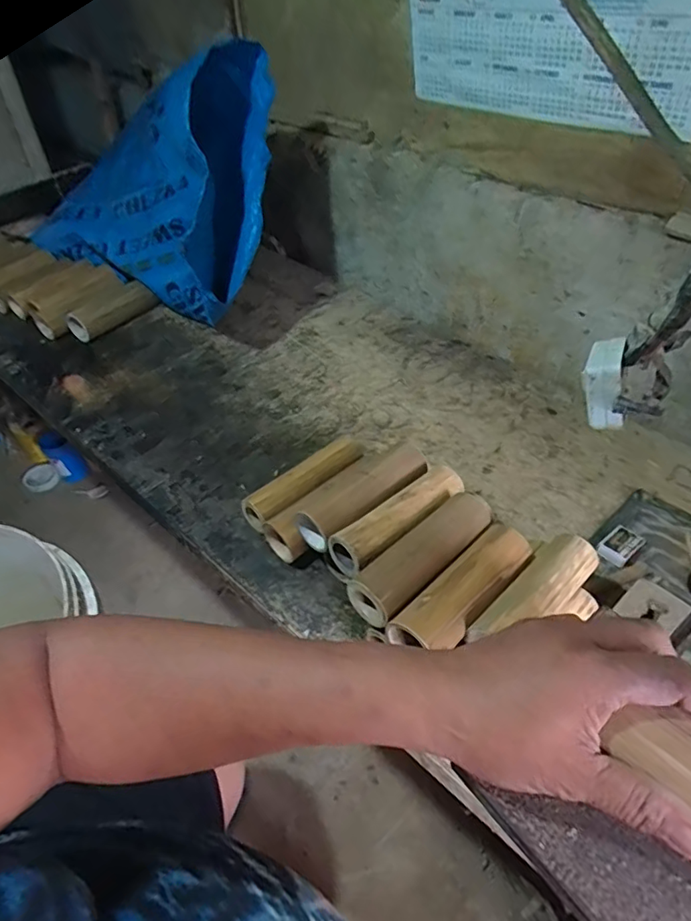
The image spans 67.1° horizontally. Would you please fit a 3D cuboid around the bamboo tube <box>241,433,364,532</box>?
[{"bbox_3d":[-0.050,0.031,0.715,0.196,0.055,0.055,-32,54,-29],"label":"bamboo tube"}]

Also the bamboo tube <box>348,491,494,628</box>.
[{"bbox_3d":[0.087,0.097,0.564,0.196,0.047,0.056,-35,55,-30],"label":"bamboo tube"}]

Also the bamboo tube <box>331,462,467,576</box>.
[{"bbox_3d":[0.065,0.067,0.609,0.182,0.049,0.055,-30,53,-27],"label":"bamboo tube"}]

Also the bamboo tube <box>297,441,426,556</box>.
[{"bbox_3d":[0.024,0.041,0.651,0.180,0.054,0.068,-30,53,-27],"label":"bamboo tube"}]

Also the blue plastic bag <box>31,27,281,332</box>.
[{"bbox_3d":[-0.333,-0.508,0.957,0.519,0.395,0.230,16,47,15],"label":"blue plastic bag"}]

